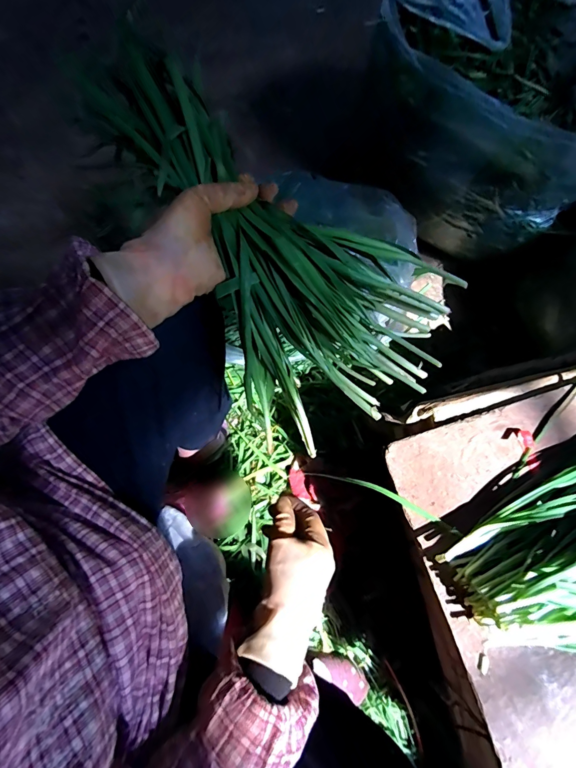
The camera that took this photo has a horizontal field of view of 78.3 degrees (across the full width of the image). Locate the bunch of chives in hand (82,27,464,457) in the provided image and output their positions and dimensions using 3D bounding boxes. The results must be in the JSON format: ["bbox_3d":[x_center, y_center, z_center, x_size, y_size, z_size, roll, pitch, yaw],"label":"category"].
[{"bbox_3d":[-0.028,-0.135,0.340,0.204,0.095,0.390,-41,94,-10],"label":"bunch of chives in hand"}]

